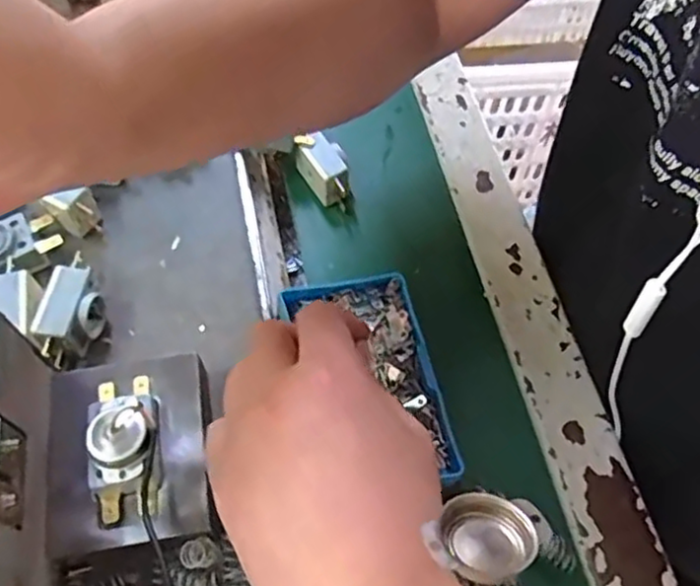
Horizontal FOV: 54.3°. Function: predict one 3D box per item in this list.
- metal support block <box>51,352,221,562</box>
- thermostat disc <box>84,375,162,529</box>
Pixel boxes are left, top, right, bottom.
[{"bbox_3d":[-0.093,0.070,0.299,0.065,0.023,0.080,-8,61,-6],"label":"metal support block"},{"bbox_3d":[-0.094,0.062,0.285,0.028,0.020,0.059,-8,61,-6],"label":"thermostat disc"}]

